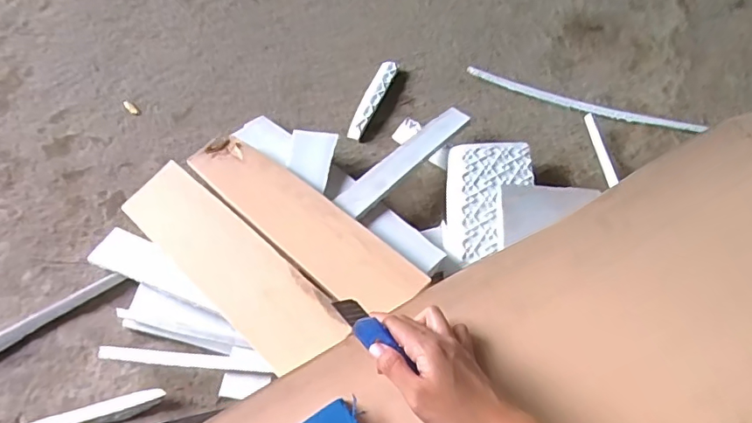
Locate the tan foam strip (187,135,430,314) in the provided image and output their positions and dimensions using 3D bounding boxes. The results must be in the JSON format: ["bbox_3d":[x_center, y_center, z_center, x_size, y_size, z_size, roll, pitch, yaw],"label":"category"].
[{"bbox_3d":[-0.076,0.004,0.522,0.275,0.007,0.068,38,71,25],"label":"tan foam strip"}]

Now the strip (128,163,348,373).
[{"bbox_3d":[-0.141,0.042,0.498,0.275,0.008,0.070,37,71,27],"label":"strip"}]

